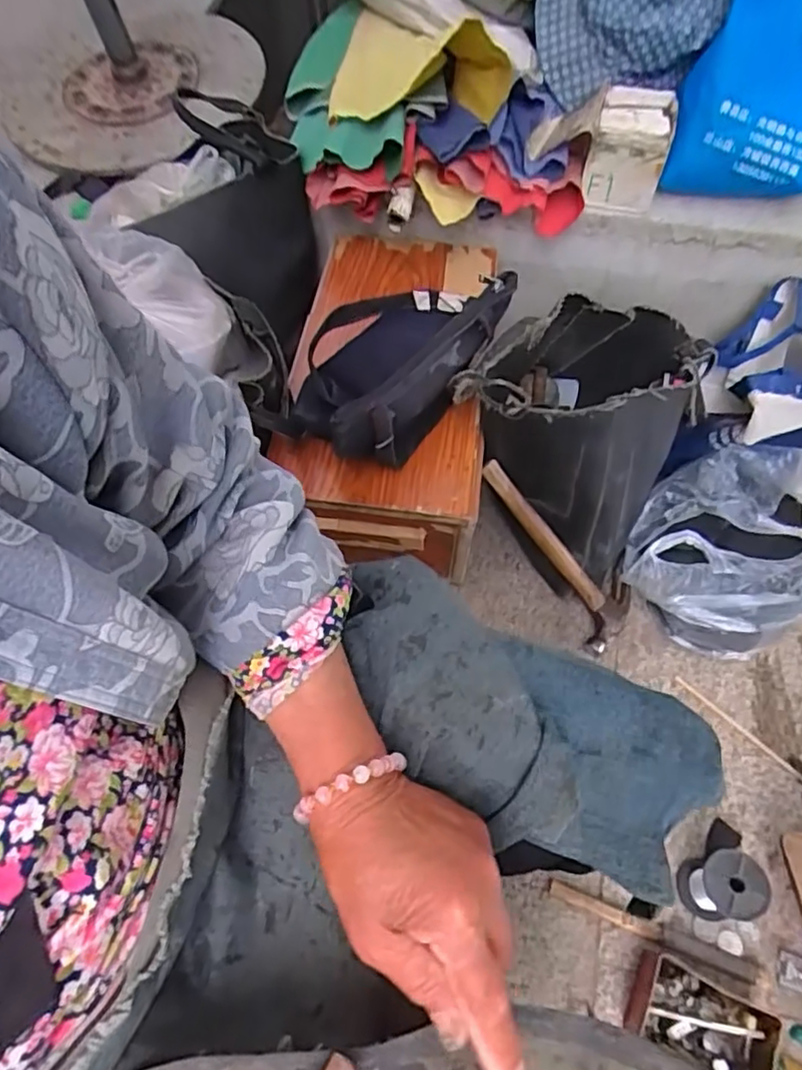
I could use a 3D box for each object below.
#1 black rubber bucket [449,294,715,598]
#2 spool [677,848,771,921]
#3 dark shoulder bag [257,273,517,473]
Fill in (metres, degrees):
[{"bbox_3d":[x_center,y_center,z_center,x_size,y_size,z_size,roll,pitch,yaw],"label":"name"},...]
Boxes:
[{"bbox_3d":[0.245,-0.166,0.835,0.251,0.267,0.331,26,61,17],"label":"black rubber bucket"},{"bbox_3d":[0.323,0.356,0.625,0.052,0.098,0.056,-1,57,1],"label":"spool"},{"bbox_3d":[-0.015,-0.195,0.746,0.221,0.117,0.260,17,59,13],"label":"dark shoulder bag"}]

